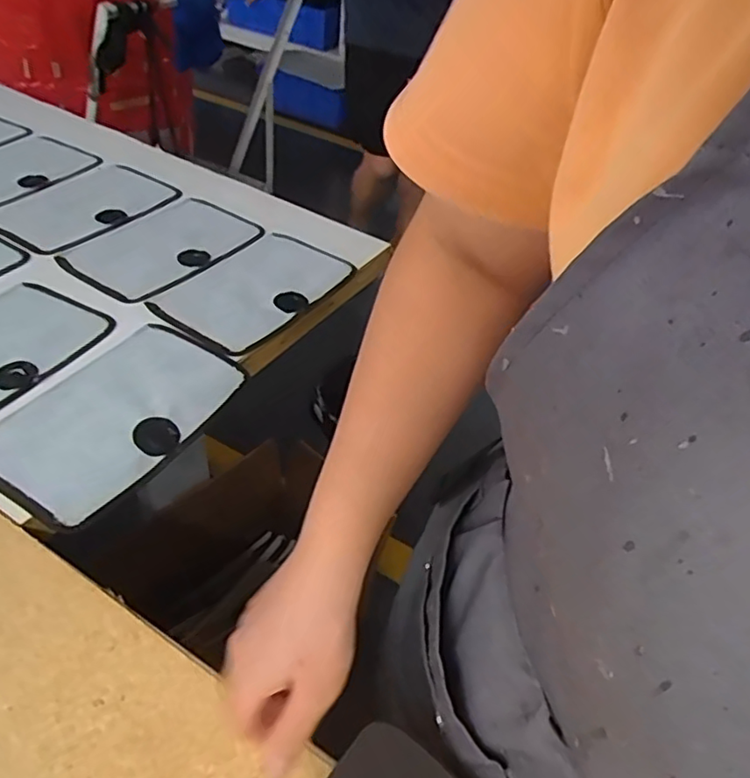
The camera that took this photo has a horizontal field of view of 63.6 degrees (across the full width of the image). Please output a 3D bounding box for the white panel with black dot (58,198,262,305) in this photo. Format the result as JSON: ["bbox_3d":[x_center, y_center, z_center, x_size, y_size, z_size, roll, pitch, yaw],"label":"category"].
[{"bbox_3d":[-0.260,-0.181,0.747,0.142,0.010,0.220,27,47,20],"label":"white panel with black dot"}]

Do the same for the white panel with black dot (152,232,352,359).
[{"bbox_3d":[-0.136,-0.121,0.701,0.139,0.006,0.229,27,47,19],"label":"white panel with black dot"}]

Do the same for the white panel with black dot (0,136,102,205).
[{"bbox_3d":[-0.517,-0.306,0.850,0.147,0.010,0.222,29,47,21],"label":"white panel with black dot"}]

